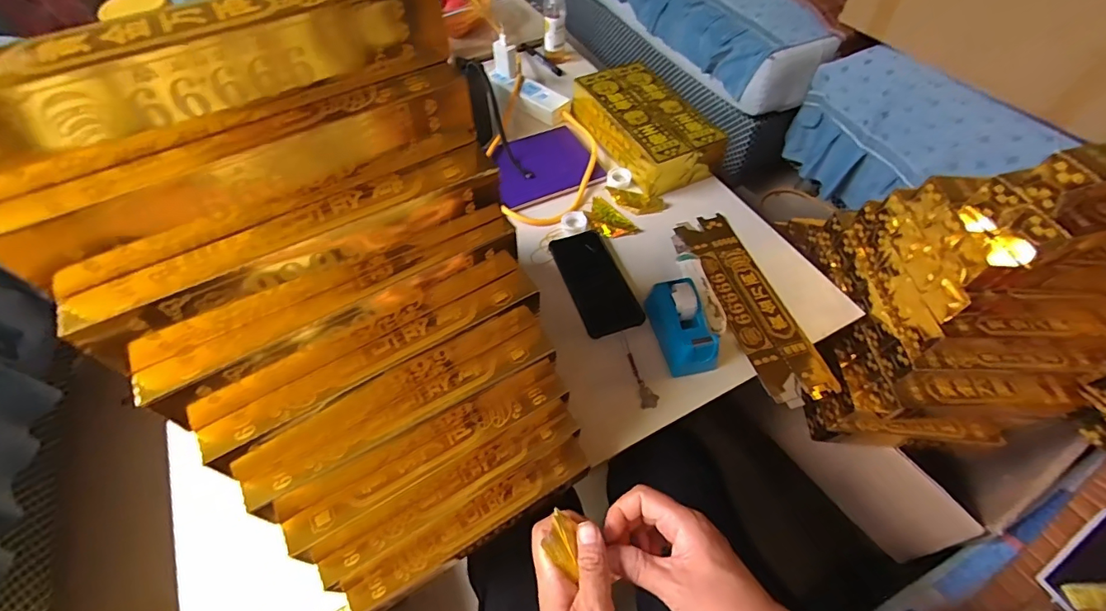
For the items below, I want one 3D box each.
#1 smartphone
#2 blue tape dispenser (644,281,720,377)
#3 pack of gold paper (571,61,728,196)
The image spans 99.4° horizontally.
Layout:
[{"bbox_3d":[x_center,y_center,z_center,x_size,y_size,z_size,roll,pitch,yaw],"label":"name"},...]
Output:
[{"bbox_3d":[0.056,-0.033,0.623,0.075,0.008,0.166,-17,57,-10],"label":"smartphone"},{"bbox_3d":[0.155,0.025,0.555,0.053,0.061,0.110,-12,56,-7],"label":"blue tape dispenser"},{"bbox_3d":[0.147,-0.301,0.773,0.143,0.061,0.255,-25,59,-15],"label":"pack of gold paper"}]

